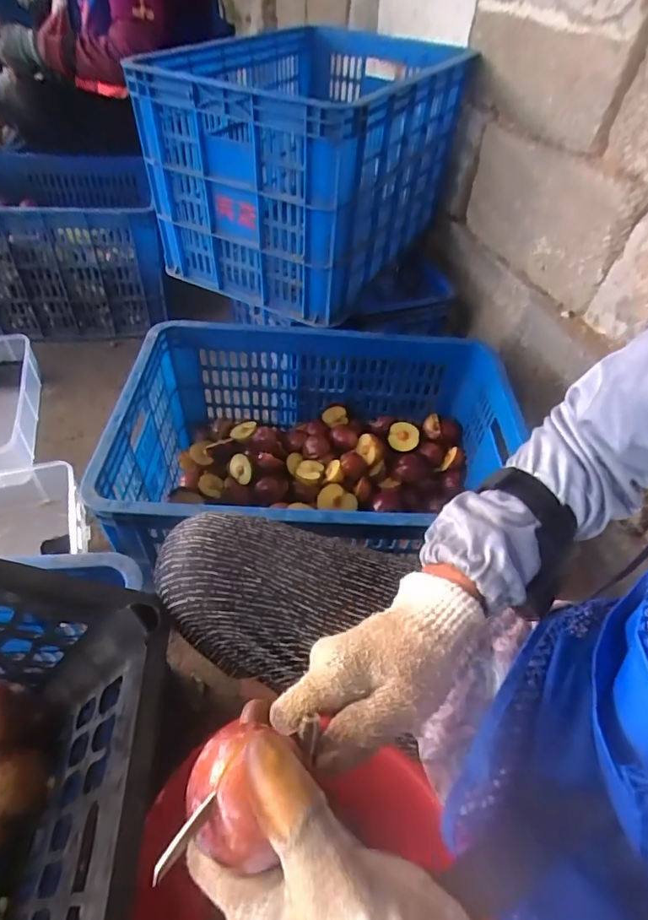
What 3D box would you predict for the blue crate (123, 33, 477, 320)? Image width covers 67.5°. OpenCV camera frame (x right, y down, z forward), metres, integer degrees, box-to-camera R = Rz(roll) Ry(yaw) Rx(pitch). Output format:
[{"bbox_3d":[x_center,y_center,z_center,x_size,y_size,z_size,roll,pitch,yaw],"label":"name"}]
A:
[{"bbox_3d":[-0.020,-0.540,0.877,0.391,0.298,0.526,26,51,17],"label":"blue crate"}]

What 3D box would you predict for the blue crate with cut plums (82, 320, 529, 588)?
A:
[{"bbox_3d":[-0.009,0.009,0.733,0.530,0.259,0.366,4,48,-2],"label":"blue crate with cut plums"}]

